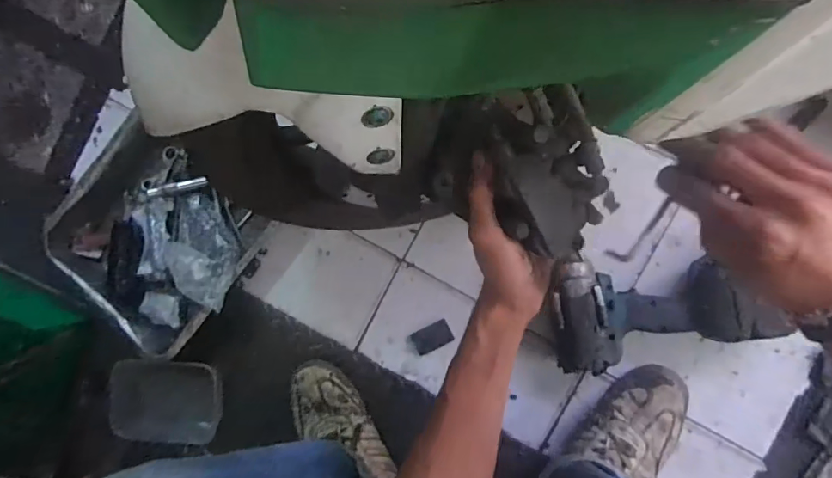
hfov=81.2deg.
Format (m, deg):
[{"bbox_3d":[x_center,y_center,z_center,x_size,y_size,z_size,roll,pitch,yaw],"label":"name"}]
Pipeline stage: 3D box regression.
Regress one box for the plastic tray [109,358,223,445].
[{"bbox_3d":[-0.377,0.243,0.738,0.176,0.040,0.132,4,90,9],"label":"plastic tray"}]

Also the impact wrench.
[{"bbox_3d":[0.298,0.085,0.623,0.237,0.073,0.152,-6,89,9],"label":"impact wrench"}]

